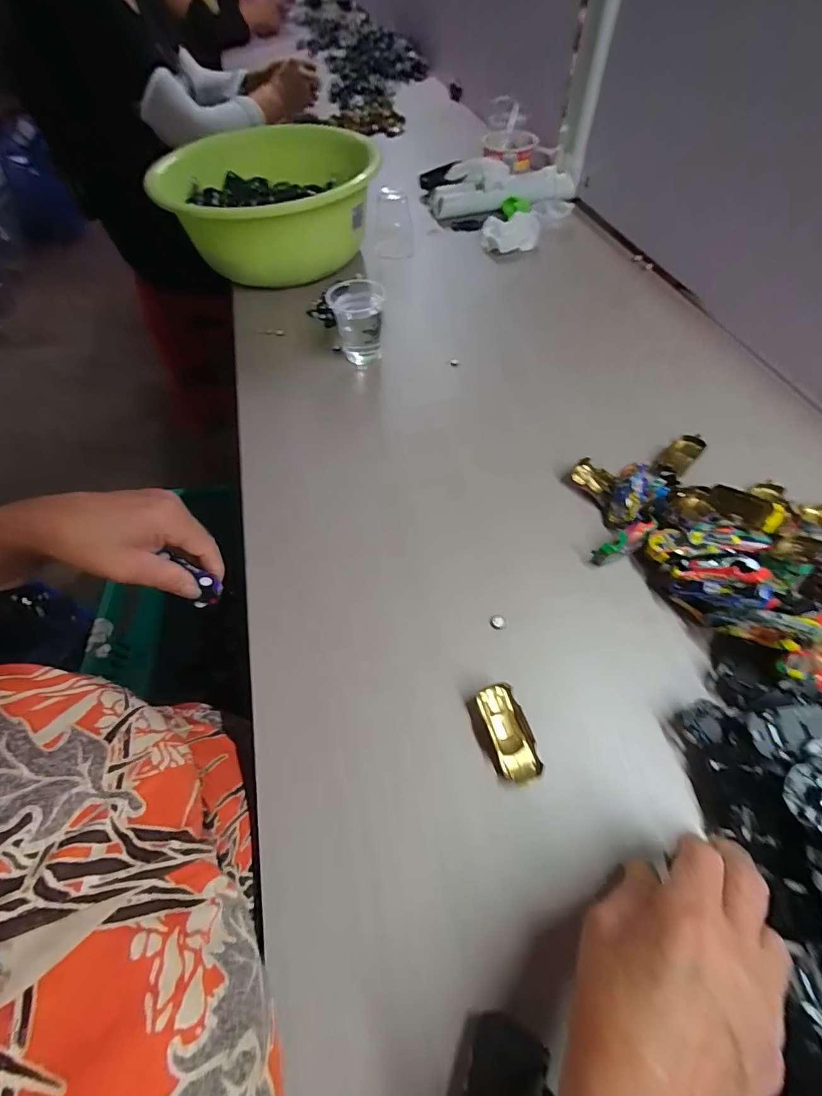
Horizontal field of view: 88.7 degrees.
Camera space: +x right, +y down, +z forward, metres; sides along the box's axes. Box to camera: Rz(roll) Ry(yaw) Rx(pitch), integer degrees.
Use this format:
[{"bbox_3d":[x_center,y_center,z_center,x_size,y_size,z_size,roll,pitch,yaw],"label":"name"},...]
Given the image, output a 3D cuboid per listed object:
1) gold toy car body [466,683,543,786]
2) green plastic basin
[{"bbox_3d":[0.066,0.132,0.298,0.034,0.017,0.063,-18,60,-8],"label":"gold toy car body"},{"bbox_3d":[-0.191,-0.483,0.612,0.293,0.121,0.253,-14,59,-5],"label":"green plastic basin"}]

